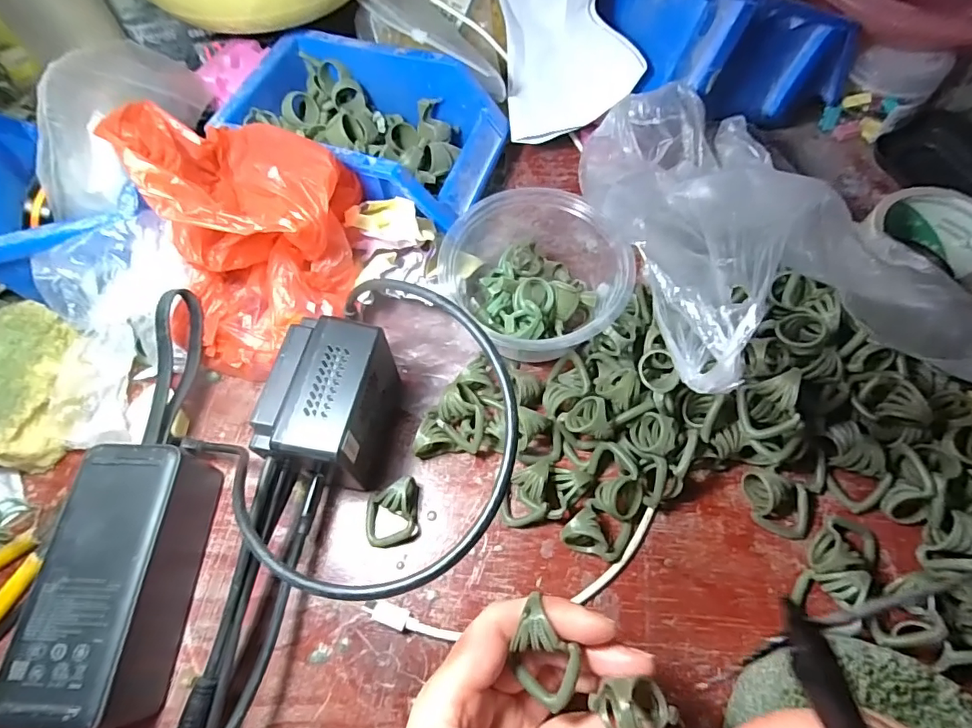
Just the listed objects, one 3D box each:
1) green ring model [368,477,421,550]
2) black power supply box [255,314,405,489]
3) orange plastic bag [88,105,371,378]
[{"bbox_3d":[-0.055,0.085,0.288,0.031,0.022,0.033,-11,64,-3],"label":"green ring model"},{"bbox_3d":[-0.084,0.025,0.287,0.050,0.072,0.077,11,65,8],"label":"black power supply box"},{"bbox_3d":[-0.141,-0.078,0.304,0.112,0.112,0.124,6,65,6],"label":"orange plastic bag"}]

